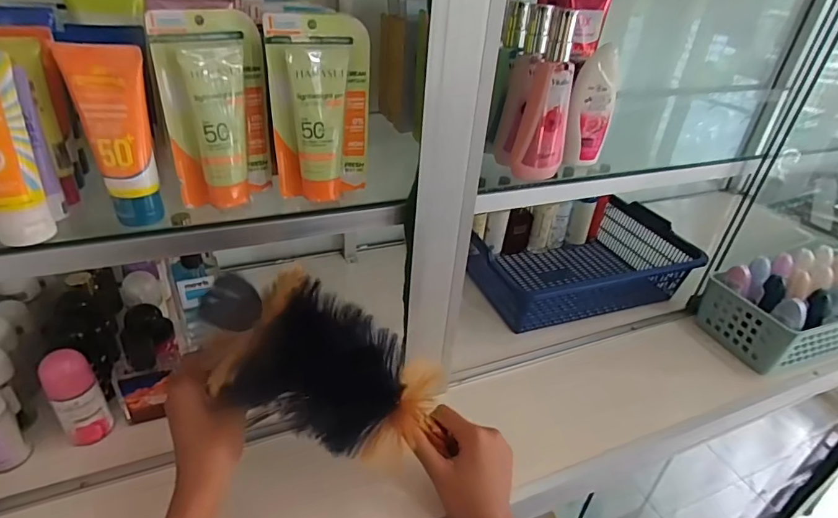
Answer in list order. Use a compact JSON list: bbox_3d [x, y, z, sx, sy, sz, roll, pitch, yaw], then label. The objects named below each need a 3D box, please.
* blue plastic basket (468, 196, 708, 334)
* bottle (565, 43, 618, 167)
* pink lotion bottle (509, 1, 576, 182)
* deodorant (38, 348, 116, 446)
[{"bbox_3d":[0.246,0.000,0.754,0.332,0.097,0.185,-7,36,-19],"label":"blue plastic basket"},{"bbox_3d":[0.185,-0.162,0.504,0.051,0.119,0.025,-10,37,-22],"label":"bottle"},{"bbox_3d":[0.132,-0.159,0.465,0.050,0.157,0.048,17,35,16],"label":"pink lotion bottle"},{"bbox_3d":[-0.333,0.136,0.455,0.037,0.099,0.031,-20,42,-34],"label":"deodorant"}]

